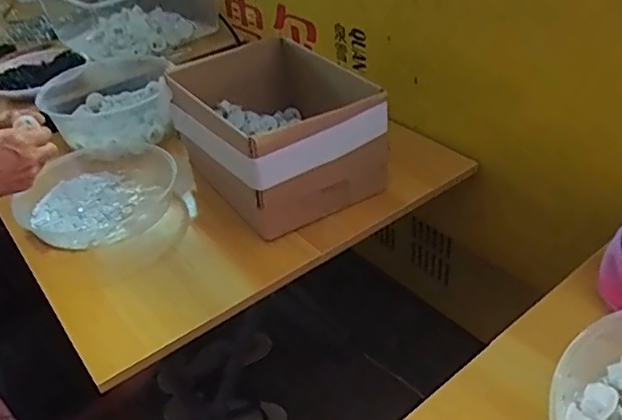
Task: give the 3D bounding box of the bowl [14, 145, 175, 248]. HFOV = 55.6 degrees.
[{"bbox_3d":[-0.316,-0.029,0.873,0.221,0.061,0.204,-24,41,-23],"label":"bowl"}]

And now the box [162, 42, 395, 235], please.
[{"bbox_3d":[-0.046,-0.123,0.853,0.230,0.144,0.288,-24,41,-22],"label":"box"}]

